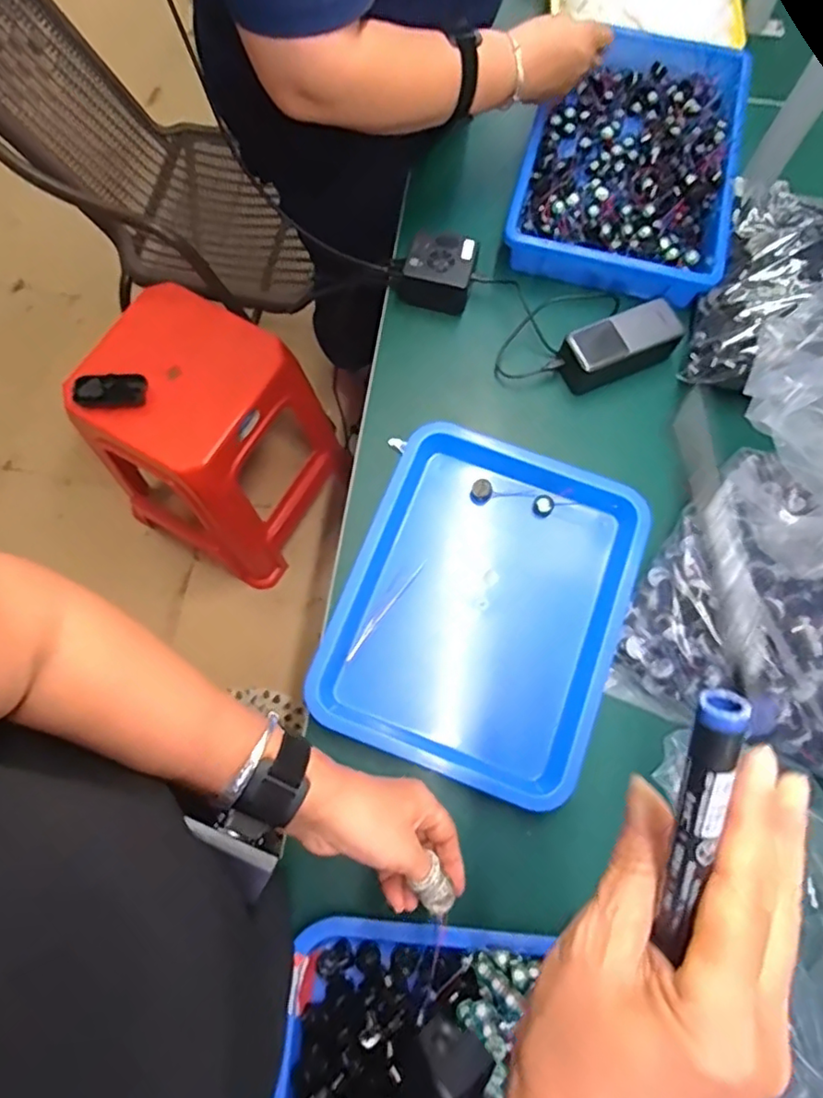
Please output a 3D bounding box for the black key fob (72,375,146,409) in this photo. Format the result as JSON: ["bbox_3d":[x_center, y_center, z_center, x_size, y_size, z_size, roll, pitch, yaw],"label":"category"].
[{"bbox_3d":[-0.473,-0.248,0.941,0.107,0.022,0.048,-3,73,-1],"label":"black key fob"}]

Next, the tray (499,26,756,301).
[{"bbox_3d":[0.271,-0.492,0.739,0.251,0.043,0.396,16,74,4],"label":"tray"}]

